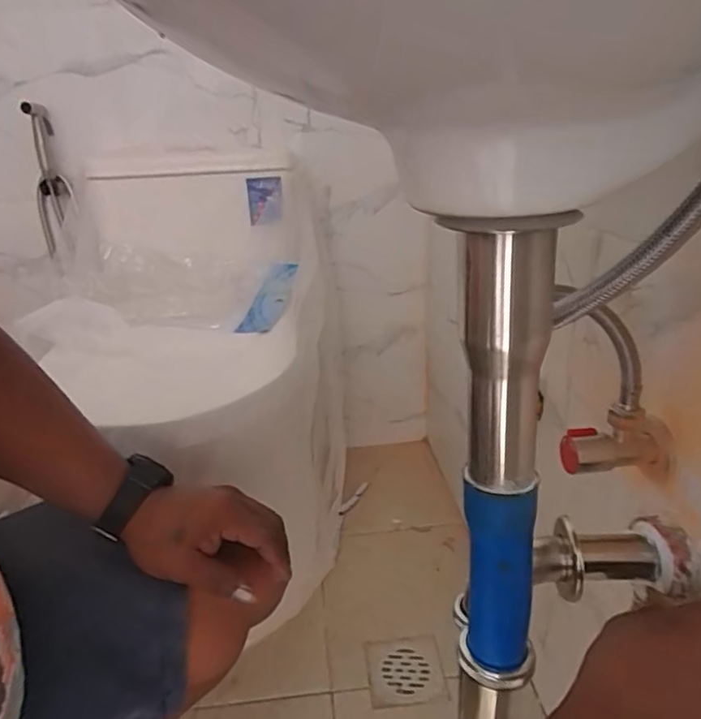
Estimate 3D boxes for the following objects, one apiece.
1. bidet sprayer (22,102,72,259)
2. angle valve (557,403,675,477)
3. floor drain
[{"bbox_3d":[-0.532,-0.308,0.983,0.049,0.270,0.054,-23,49,-41],"label":"bidet sprayer"},{"bbox_3d":[0.191,0.059,0.398,0.076,0.052,0.028,-6,22,-4],"label":"angle valve"},{"bbox_3d":[0.076,0.429,0.766,0.105,0.006,0.099,-5,22,-5],"label":"floor drain"}]

